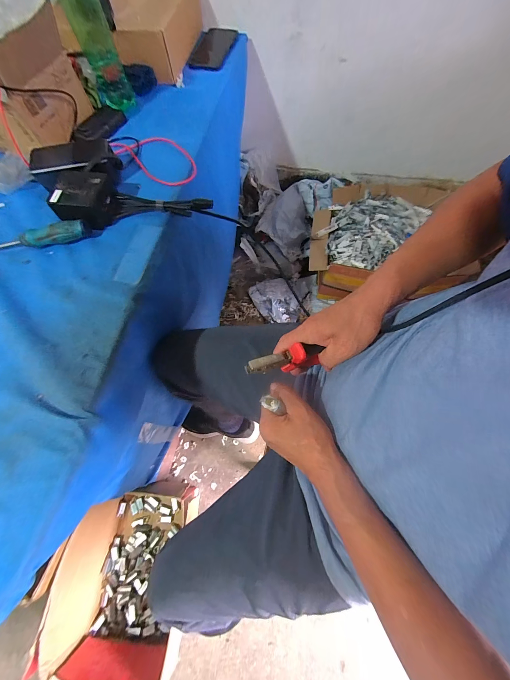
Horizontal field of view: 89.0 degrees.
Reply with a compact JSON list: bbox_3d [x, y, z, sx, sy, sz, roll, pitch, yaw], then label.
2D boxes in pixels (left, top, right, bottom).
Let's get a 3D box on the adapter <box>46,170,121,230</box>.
[{"bbox_3d":[-0.273,-0.227,0.424,0.088,0.047,0.081,1,69,2],"label":"adapter"}]

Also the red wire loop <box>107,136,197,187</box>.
[{"bbox_3d":[-0.188,-0.353,0.500,0.193,0.013,0.097,40,75,16],"label":"red wire loop"}]

